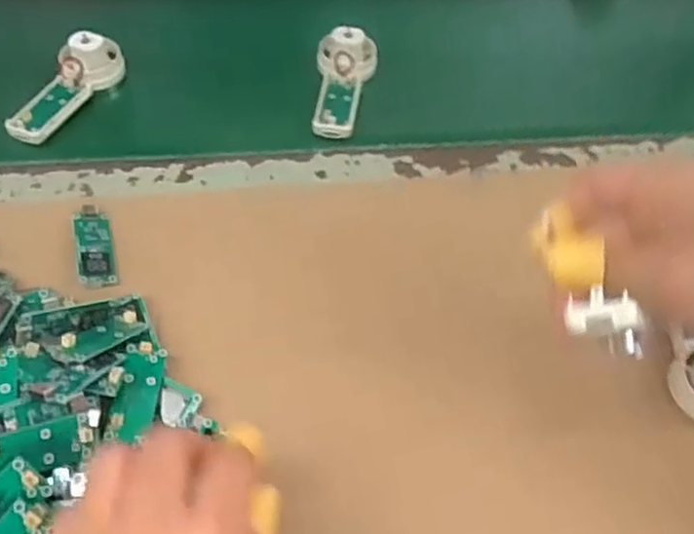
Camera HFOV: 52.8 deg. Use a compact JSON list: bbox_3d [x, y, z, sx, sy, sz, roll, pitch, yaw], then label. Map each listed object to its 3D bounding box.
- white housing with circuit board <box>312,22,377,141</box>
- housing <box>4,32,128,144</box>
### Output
[{"bbox_3d":[-0.001,-0.122,0.461,0.040,0.024,0.085,4,55,0],"label":"white housing with circuit board"},{"bbox_3d":[-0.181,-0.118,0.448,0.030,0.024,0.093,21,56,11],"label":"housing"}]

